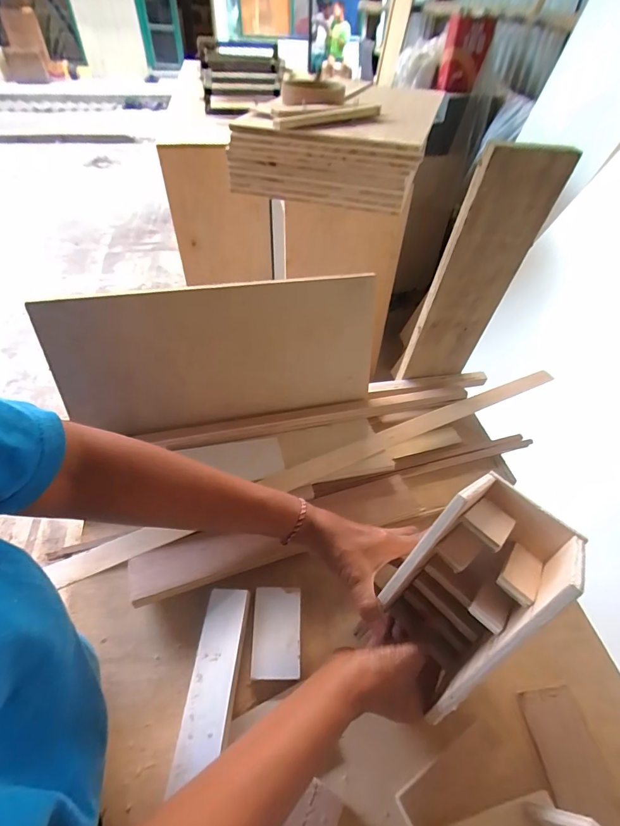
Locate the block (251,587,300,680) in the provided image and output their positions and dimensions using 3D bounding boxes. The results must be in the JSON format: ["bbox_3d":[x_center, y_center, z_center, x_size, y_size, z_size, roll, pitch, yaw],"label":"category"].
[{"bbox_3d":[-0.033,0.215,0.386,0.045,0.013,0.079,0,48,-2],"label":"block"}]

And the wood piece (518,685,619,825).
[{"bbox_3d":[0.225,0.298,0.337,0.054,0.006,0.099,-2,49,-5],"label":"wood piece"}]

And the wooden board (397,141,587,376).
[{"bbox_3d":[0.206,-0.162,0.499,0.105,0.312,0.018,-4,54,-10],"label":"wooden board"}]

